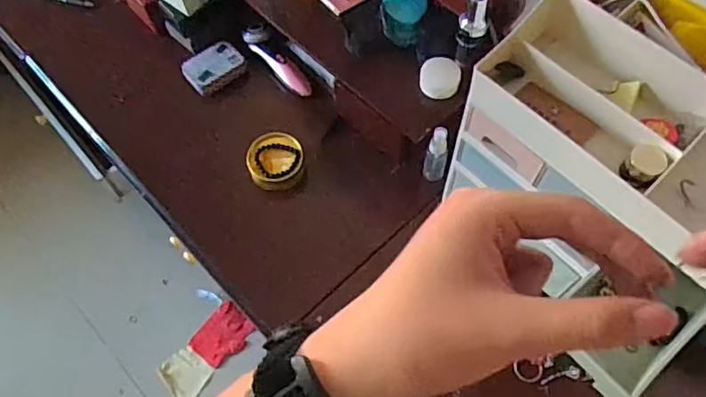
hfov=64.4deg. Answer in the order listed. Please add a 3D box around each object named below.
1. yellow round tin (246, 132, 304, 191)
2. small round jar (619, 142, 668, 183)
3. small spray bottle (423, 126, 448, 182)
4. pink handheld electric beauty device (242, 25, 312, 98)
[{"bbox_3d":[-0.117,-0.053,0.852,0.080,0.044,0.083,-1,63,1],"label":"yellow round tin"},{"bbox_3d":[0.274,-0.031,0.531,0.037,0.024,0.037,-8,71,25],"label":"small round jar"},{"bbox_3d":[0.120,-0.062,0.806,0.029,0.110,0.022,10,64,7],"label":"small spray bottle"},{"bbox_3d":[-0.124,-0.224,0.914,0.032,0.032,0.155,-38,68,-16],"label":"pink handheld electric beauty device"}]

